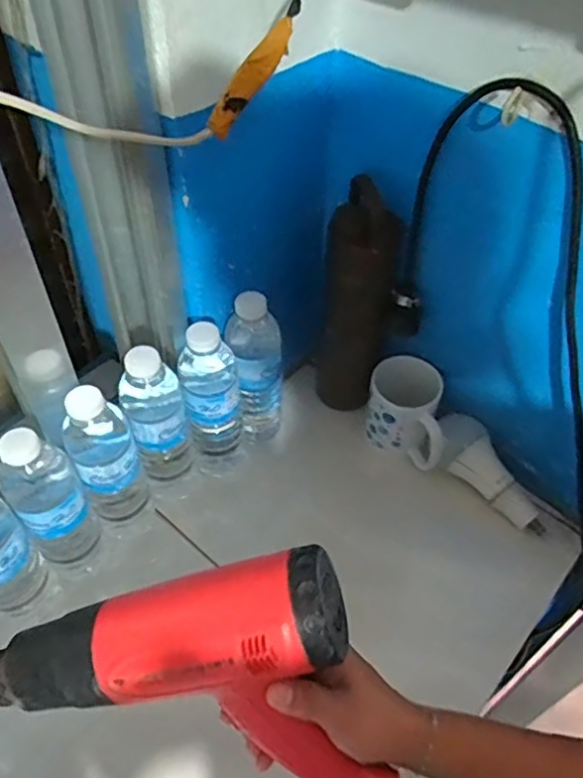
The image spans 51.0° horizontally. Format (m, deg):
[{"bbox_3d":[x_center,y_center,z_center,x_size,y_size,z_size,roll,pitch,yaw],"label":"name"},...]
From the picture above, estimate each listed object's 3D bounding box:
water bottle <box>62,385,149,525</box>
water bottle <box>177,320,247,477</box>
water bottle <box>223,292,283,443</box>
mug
[{"bbox_3d":[-0.173,0.076,0.588,0.060,0.191,0.050,-21,53,-19],"label":"water bottle"},{"bbox_3d":[-0.082,0.022,0.644,0.058,0.205,0.060,-1,49,-3],"label":"water bottle"},{"bbox_3d":[-0.038,-0.016,0.670,0.058,0.196,0.054,-1,49,-3],"label":"water bottle"},{"bbox_3d":[0.134,0.027,0.706,0.093,0.088,0.085,14,50,10],"label":"mug"}]

